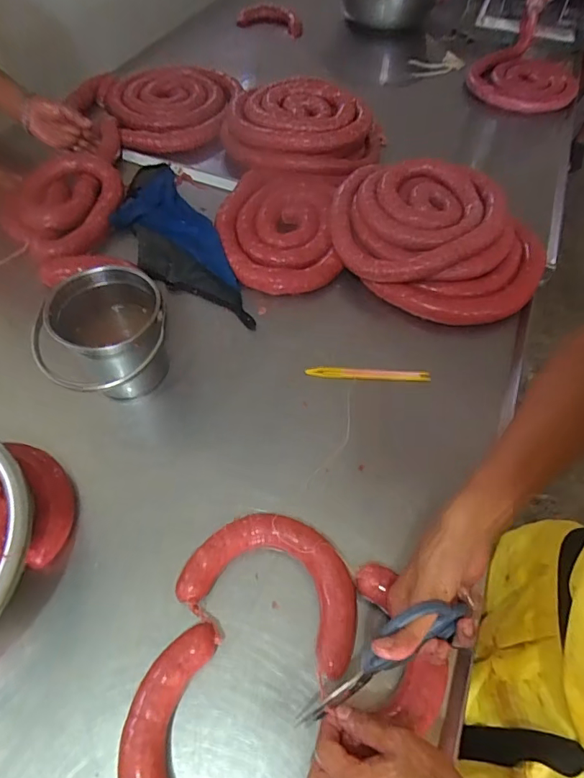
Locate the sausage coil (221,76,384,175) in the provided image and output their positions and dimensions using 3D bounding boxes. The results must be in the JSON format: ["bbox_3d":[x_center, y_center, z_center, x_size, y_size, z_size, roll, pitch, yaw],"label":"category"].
[{"bbox_3d":[0.025,-0.534,0.968,0.323,0.067,0.244,8,55,4],"label":"sausage coil"}]

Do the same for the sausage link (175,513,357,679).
[{"bbox_3d":[-0.014,0.208,0.521,0.191,0.032,0.132,23,61,11],"label":"sausage link"}]

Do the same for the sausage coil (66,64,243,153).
[{"bbox_3d":[-0.287,-0.636,1.056,0.270,0.070,0.301,36,62,21],"label":"sausage coil"}]

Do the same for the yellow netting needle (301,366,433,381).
[{"bbox_3d":[0.113,-0.023,0.707,0.178,0.005,0.019,3,71,1],"label":"yellow netting needle"}]

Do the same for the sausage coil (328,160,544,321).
[{"bbox_3d":[0.242,-0.265,0.813,0.363,0.080,0.299,36,62,21],"label":"sausage coil"}]

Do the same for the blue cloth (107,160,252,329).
[{"bbox_3d":[-0.202,-0.256,0.818,0.138,0.042,0.408,-25,60,-18],"label":"blue cloth"}]

